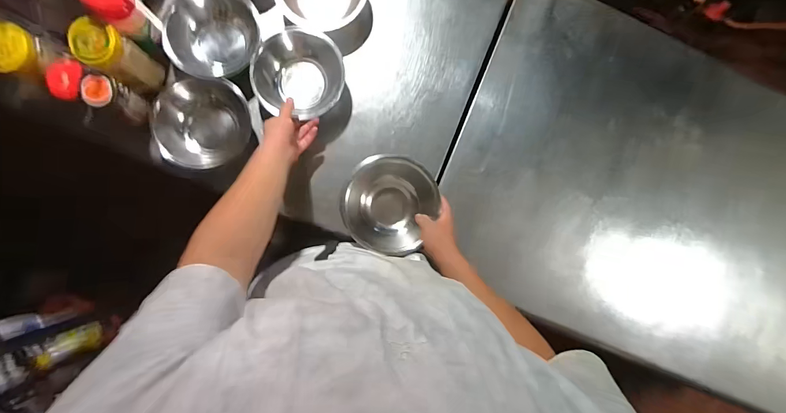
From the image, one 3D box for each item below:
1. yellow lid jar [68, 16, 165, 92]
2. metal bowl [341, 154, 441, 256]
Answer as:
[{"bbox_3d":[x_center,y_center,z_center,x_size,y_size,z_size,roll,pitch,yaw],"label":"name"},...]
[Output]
[{"bbox_3d":[-0.518,-0.280,0.643,0.072,0.138,0.073,0,87,-5],"label":"yellow lid jar"},{"bbox_3d":[-0.008,-0.004,0.674,0.174,0.073,0.182,0,87,-4],"label":"metal bowl"}]

